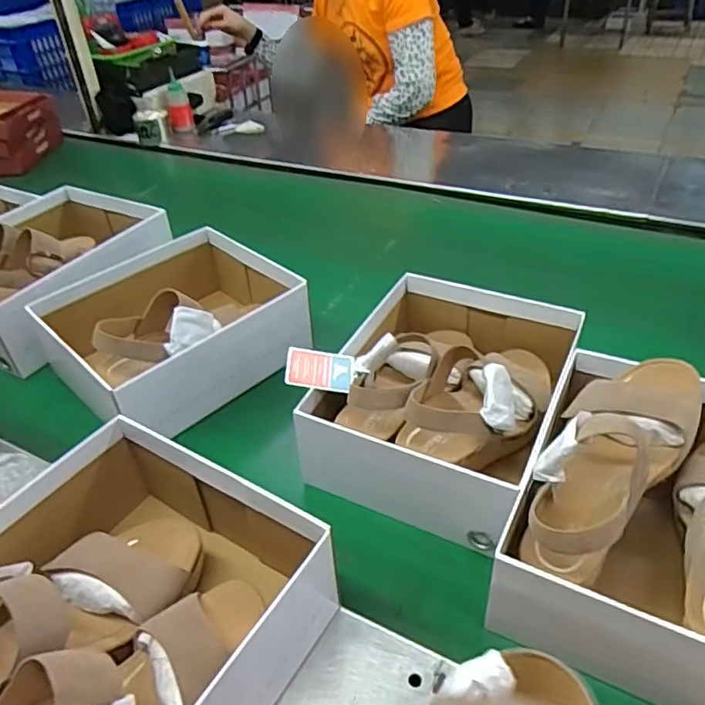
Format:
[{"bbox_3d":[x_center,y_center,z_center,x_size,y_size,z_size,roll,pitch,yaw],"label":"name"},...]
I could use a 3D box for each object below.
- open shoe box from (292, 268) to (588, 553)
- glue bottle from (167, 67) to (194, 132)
[{"bbox_3d":[0.092,0.032,0.614,0.218,0.096,0.285,20,44,19],"label":"open shoe box"},{"bbox_3d":[-0.418,-0.608,1.438,0.057,0.118,0.053,-8,42,-13],"label":"glue bottle"}]

